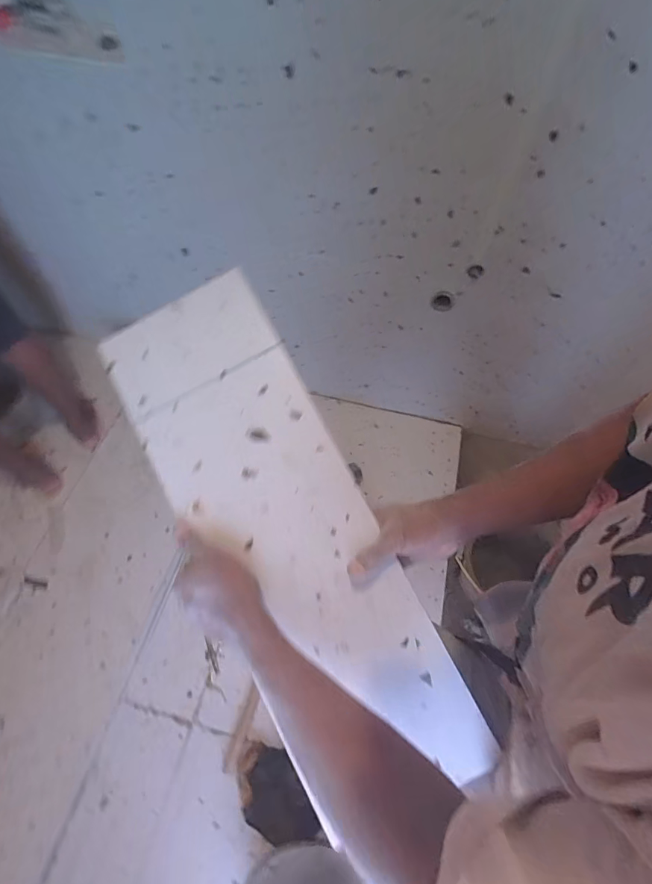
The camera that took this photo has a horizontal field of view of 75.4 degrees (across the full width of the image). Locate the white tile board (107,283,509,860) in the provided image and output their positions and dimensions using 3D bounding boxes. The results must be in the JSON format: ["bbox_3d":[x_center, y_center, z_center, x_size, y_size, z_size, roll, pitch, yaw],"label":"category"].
[{"bbox_3d":[-0.049,0.096,0.457,0.191,0.013,0.564,-29,82,0],"label":"white tile board"}]

